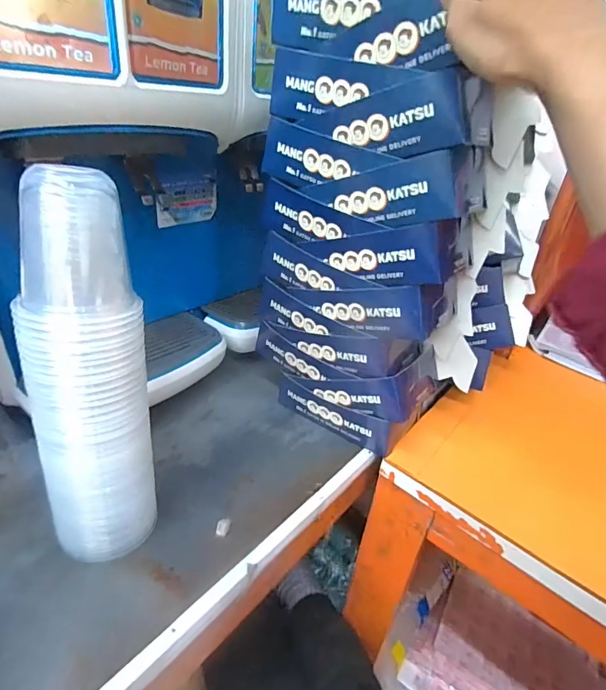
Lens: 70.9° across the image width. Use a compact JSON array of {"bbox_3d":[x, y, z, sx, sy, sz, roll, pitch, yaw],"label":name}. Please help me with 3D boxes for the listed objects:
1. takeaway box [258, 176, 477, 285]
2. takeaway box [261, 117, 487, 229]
[{"bbox_3d":[0.074,-0.133,0.487,0.225,0.065,0.115,23,35,26],"label":"takeaway box"},{"bbox_3d":[0.079,-0.186,0.458,0.222,0.066,0.120,25,35,28],"label":"takeaway box"}]

